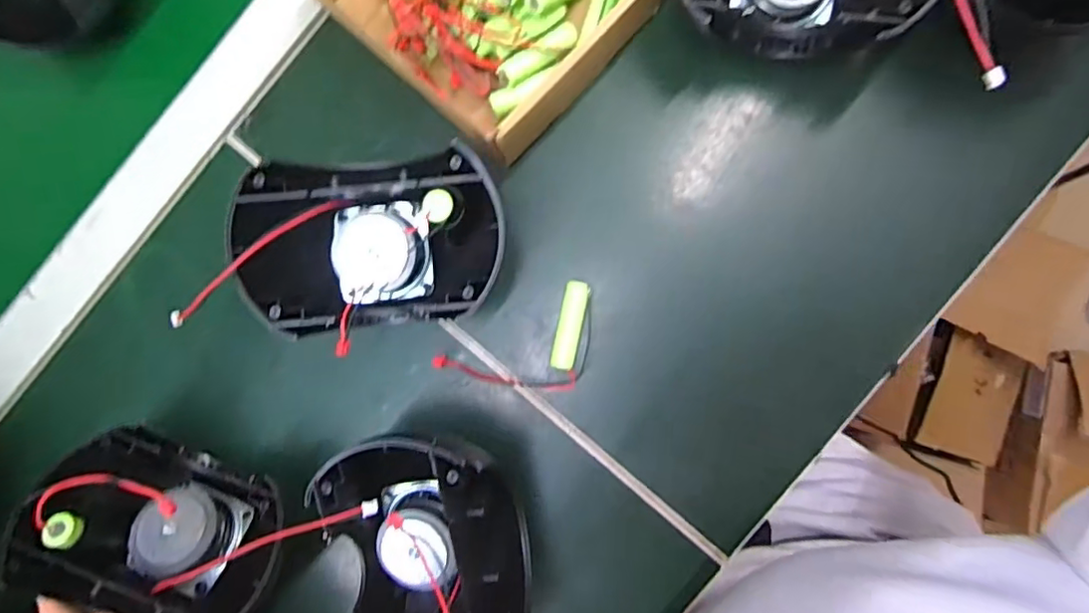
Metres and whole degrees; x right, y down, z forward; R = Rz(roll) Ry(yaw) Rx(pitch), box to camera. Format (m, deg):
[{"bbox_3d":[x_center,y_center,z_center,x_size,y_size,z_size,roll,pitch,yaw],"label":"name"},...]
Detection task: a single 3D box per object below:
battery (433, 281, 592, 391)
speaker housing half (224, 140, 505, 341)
[{"bbox_3d":[-0.009,0.030,0.351,0.099,0.013,0.053,-29,86,4],"label":"battery"},{"bbox_3d":[-0.087,-0.030,0.326,0.134,0.072,0.088,-7,87,5],"label":"speaker housing half"}]

